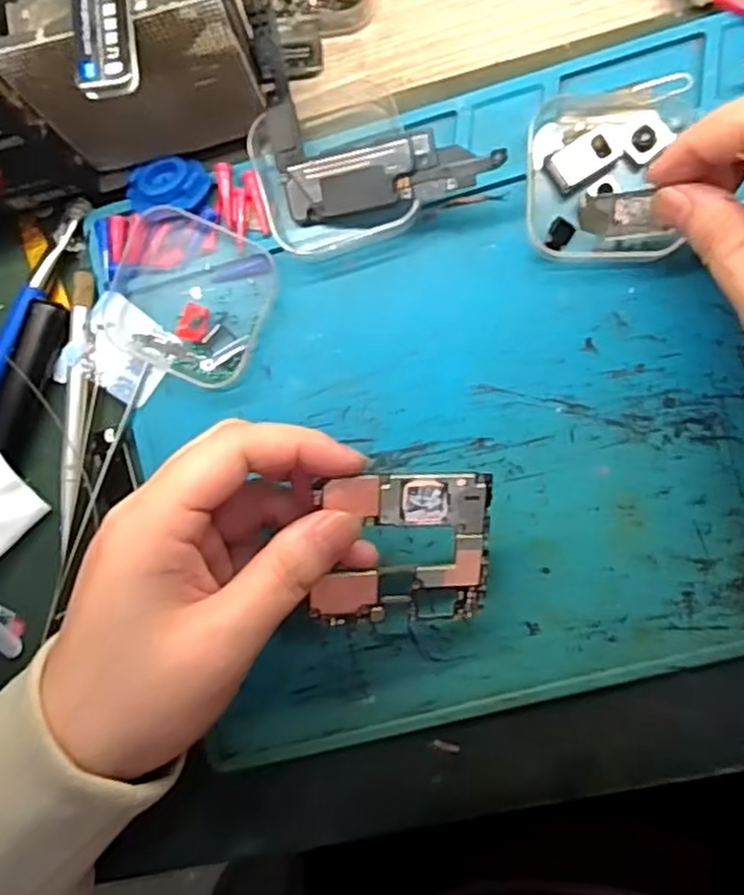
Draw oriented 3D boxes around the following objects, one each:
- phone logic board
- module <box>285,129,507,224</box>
[{"bbox_3d":[0.012,0.038,0.260,0.064,0.004,0.058,0,105,-9],"label":"phone logic board"},{"bbox_3d":[0.006,-0.108,0.279,0.087,0.005,0.023,-6,115,22],"label":"module"}]

